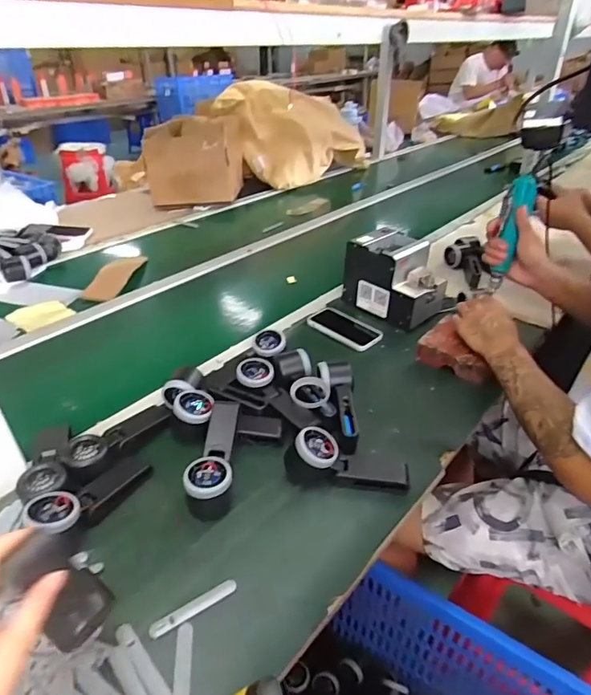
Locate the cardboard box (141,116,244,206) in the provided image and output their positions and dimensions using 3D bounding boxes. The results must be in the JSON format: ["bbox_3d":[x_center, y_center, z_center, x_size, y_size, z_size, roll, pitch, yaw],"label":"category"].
[{"bbox_3d":[-0.338,-0.676,1.667,0.297,0.249,0.349,0,34,0],"label":"cardboard box"}]

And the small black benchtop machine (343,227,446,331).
[{"bbox_3d":[0.219,-0.140,1.012,0.133,0.158,0.200,-26,42,-33],"label":"small black benchtop machine"}]

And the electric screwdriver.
[{"bbox_3d":[0.371,-0.192,0.829,0.035,0.198,0.044,-13,36,-18],"label":"electric screwdriver"}]

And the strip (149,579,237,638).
[{"bbox_3d":[-0.106,0.272,0.500,0.095,0.004,0.016,-21,39,-28],"label":"strip"}]

